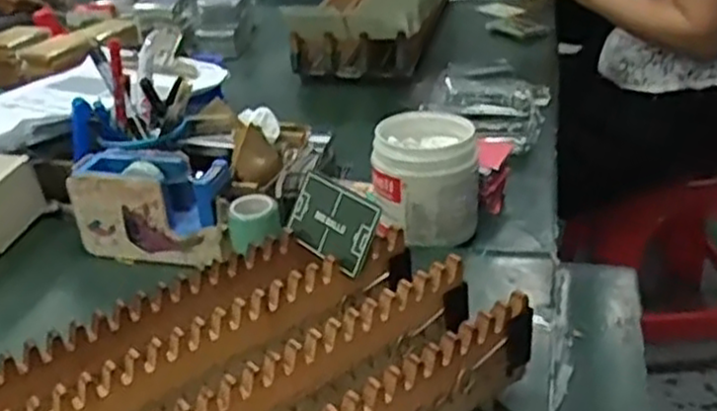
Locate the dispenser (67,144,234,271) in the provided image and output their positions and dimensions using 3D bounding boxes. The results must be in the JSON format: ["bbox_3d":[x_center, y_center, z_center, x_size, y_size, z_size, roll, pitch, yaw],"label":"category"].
[{"bbox_3d":[-0.174,0.000,0.652,0.140,0.078,0.062,6,31,17],"label":"dispenser"}]

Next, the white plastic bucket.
[{"bbox_3d":[0.062,-0.028,0.682,0.090,0.083,0.097,-3,29,2],"label":"white plastic bucket"}]

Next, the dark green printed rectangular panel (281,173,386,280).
[{"bbox_3d":[-0.019,0.010,0.516,0.081,0.049,0.007,30,8,42],"label":"dark green printed rectangular panel"}]

